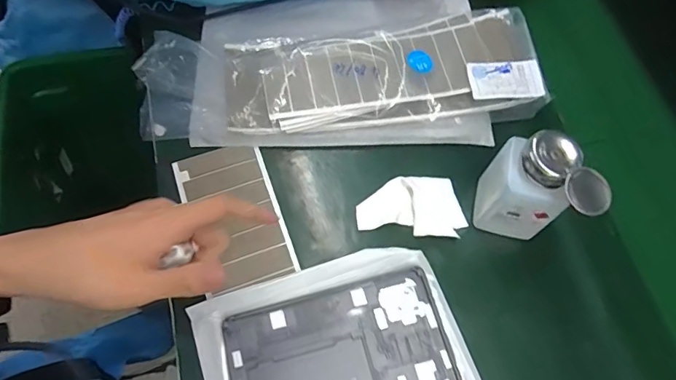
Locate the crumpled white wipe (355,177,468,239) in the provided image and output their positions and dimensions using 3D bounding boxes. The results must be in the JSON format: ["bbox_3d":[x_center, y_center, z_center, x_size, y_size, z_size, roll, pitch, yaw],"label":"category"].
[{"bbox_3d":[0.065,0.013,0.416,0.093,0.005,0.054,3,66,-1],"label":"crumpled white wipe"}]

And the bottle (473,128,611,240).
[{"bbox_3d":[0.154,0.002,0.371,0.071,0.102,0.052,20,67,7],"label":"bottle"}]

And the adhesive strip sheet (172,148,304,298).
[{"bbox_3d":[-0.091,0.021,0.411,0.077,0.006,0.130,-19,69,-8],"label":"adhesive strip sheet"}]

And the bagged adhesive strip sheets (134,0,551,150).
[{"bbox_3d":[0.003,-0.133,0.460,0.370,0.042,0.199,-6,67,-5],"label":"bagged adhesive strip sheets"}]

